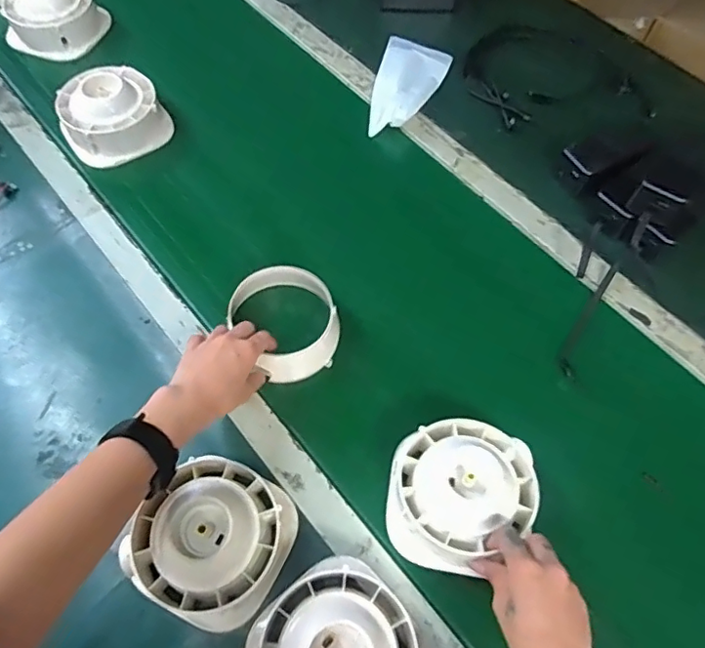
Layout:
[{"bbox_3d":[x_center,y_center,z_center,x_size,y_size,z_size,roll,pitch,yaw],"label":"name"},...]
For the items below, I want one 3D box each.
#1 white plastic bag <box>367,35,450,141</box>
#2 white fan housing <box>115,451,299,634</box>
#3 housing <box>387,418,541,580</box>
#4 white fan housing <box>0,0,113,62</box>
[{"bbox_3d":[0.079,-0.361,0.827,0.097,0.023,0.190,18,63,8],"label":"white plastic bag"},{"bbox_3d":[-0.125,0.192,0.497,0.123,0.065,0.128,25,64,11],"label":"white fan housing"},{"bbox_3d":[0.105,0.162,0.533,0.134,0.060,0.135,11,62,4],"label":"housing"},{"bbox_3d":[-0.460,-0.474,0.853,0.107,0.075,0.135,25,64,11],"label":"white fan housing"}]

